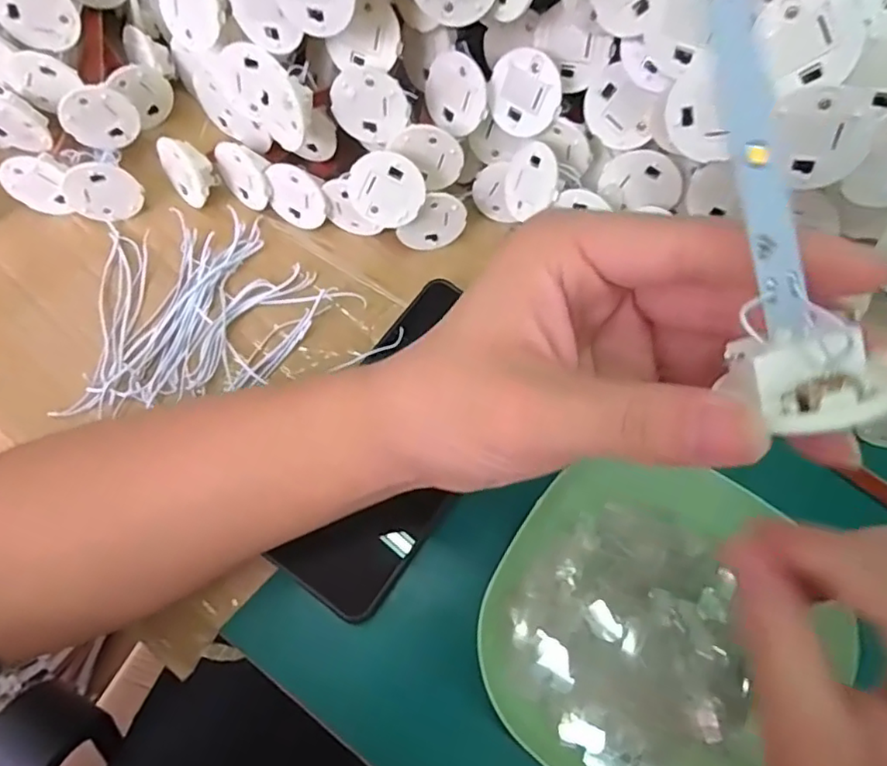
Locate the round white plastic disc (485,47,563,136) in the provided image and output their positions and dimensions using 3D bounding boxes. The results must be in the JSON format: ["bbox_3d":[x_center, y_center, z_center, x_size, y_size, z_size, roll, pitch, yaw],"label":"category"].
[{"bbox_3d":[0.040,-0.142,0.298,0.037,0.037,0.004,14,33,28],"label":"round white plastic disc"}]

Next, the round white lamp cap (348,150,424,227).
[{"bbox_3d":[-0.029,-0.098,0.309,0.038,0.037,0.004,27,37,-16],"label":"round white lamp cap"}]

